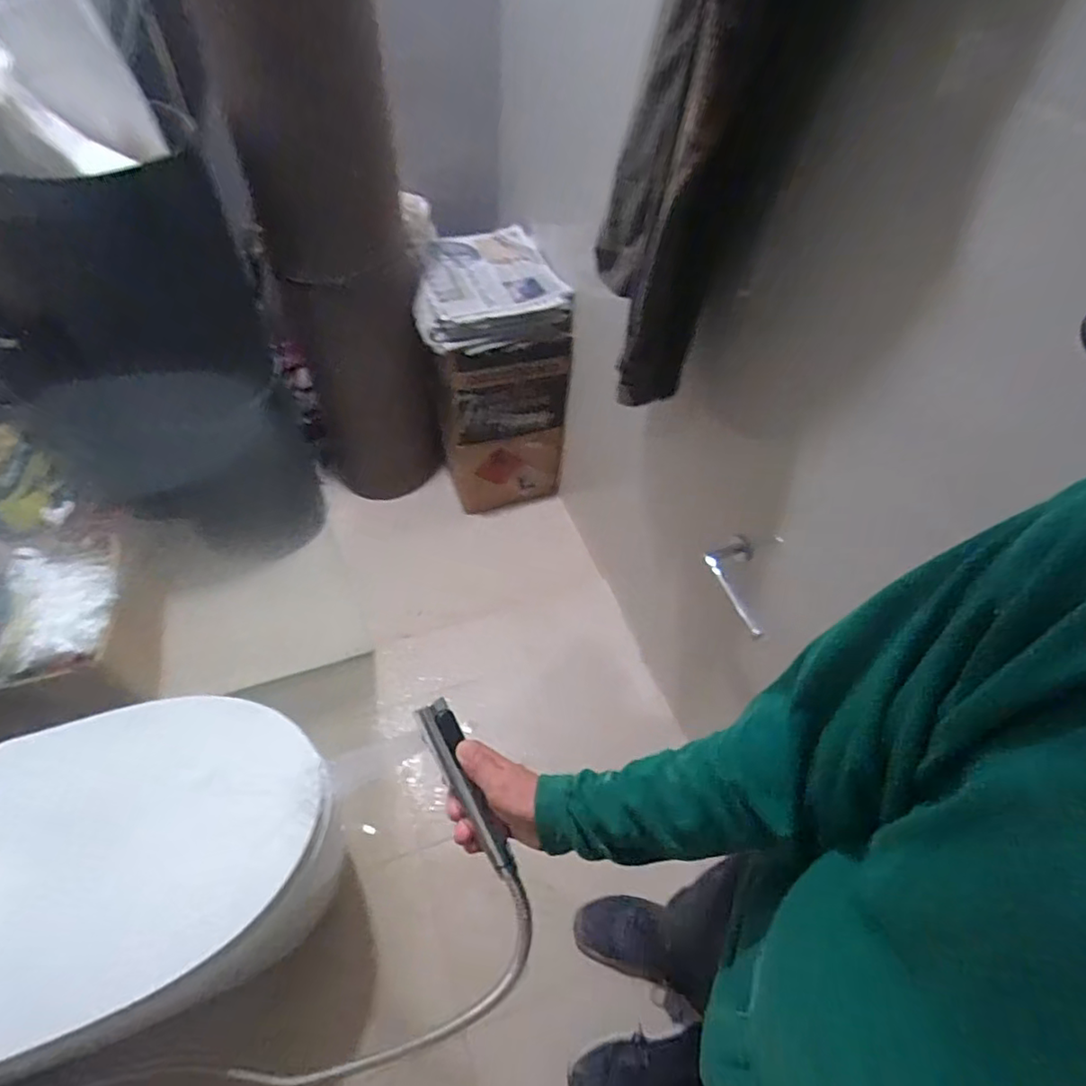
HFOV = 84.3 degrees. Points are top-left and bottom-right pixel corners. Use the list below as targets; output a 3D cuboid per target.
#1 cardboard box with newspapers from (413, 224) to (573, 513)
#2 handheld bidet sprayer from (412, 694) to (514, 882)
[{"bbox_3d":[-0.147,-0.432,1.582,0.350,0.588,0.386,-7,54,-10],"label":"cardboard box with newspapers"},{"bbox_3d":[-0.068,0.225,0.549,0.031,0.025,0.167,-26,86,-22],"label":"handheld bidet sprayer"}]

